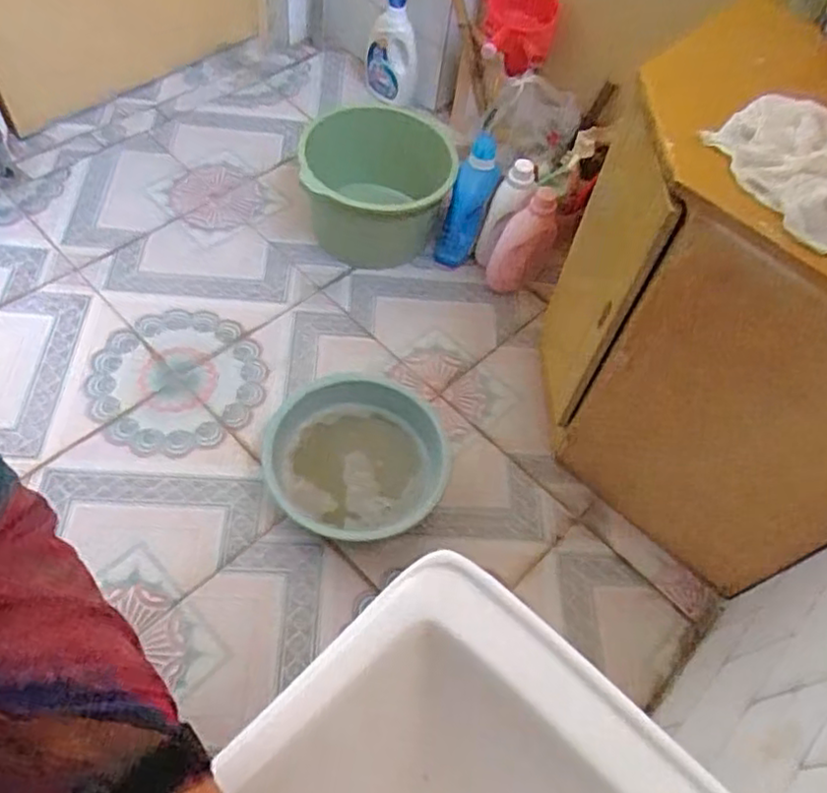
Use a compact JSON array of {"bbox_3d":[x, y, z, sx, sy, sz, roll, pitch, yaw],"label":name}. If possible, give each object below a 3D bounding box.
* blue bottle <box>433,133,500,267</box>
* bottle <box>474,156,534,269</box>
[{"bbox_3d":[0.132,-0.460,1.640,0.093,0.310,0.068,24,25,11],"label":"blue bottle"},{"bbox_3d":[0.219,-0.436,1.637,0.082,0.270,0.059,36,28,18],"label":"bottle"}]

